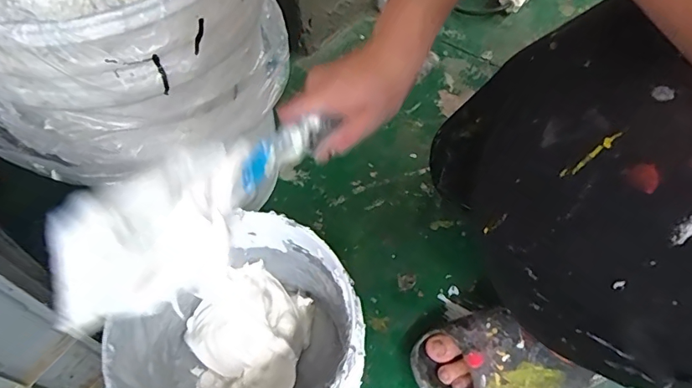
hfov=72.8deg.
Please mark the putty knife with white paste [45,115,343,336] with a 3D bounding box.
[{"bbox_3d":[-0.074,0.007,0.306,0.026,0.099,0.221,29,37,18],"label":"putty knife with white paste"}]

